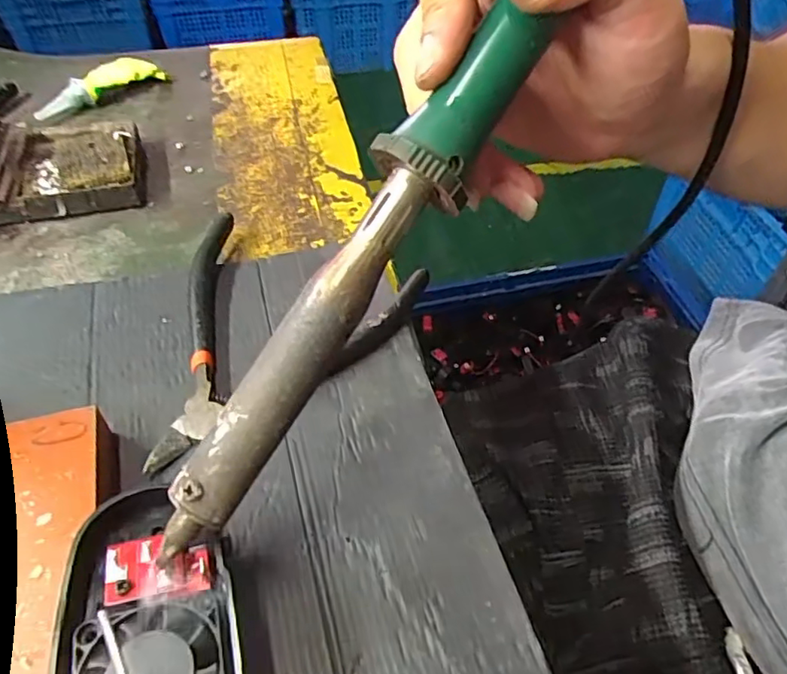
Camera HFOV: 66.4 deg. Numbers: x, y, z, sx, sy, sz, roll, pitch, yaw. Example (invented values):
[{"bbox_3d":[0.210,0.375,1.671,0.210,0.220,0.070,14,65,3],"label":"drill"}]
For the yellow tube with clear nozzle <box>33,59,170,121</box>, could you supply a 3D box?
[{"bbox_3d":[-0.209,-0.179,0.430,0.020,0.021,0.095,33,55,24],"label":"yellow tube with clear nozzle"}]

